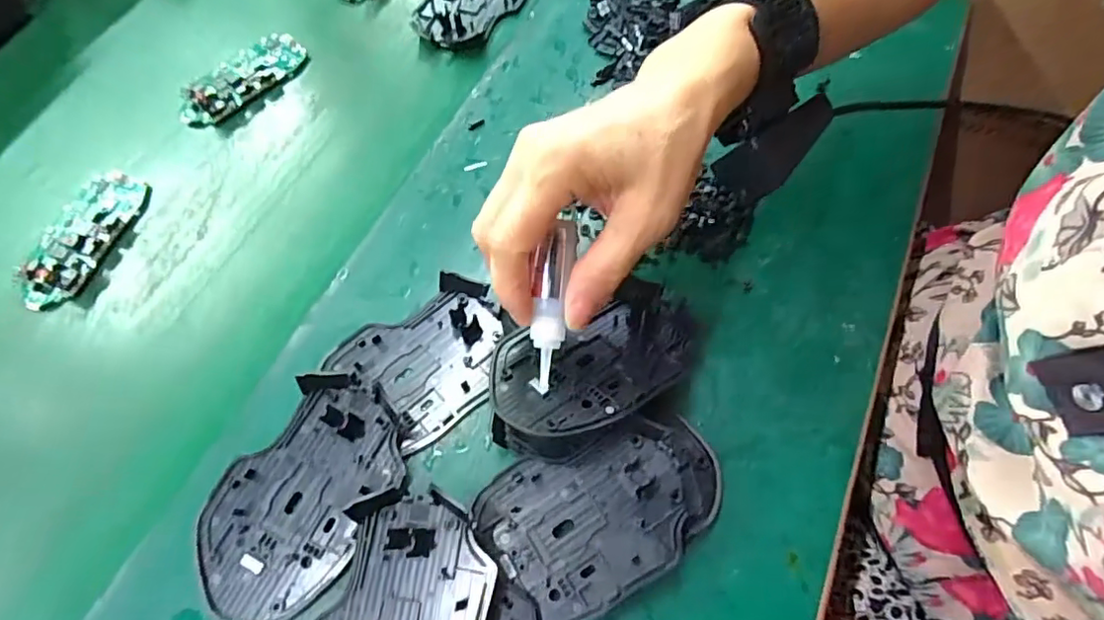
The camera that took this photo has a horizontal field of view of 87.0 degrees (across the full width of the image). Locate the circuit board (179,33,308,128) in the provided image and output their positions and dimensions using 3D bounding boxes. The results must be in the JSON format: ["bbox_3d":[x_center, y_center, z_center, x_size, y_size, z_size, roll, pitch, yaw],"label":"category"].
[{"bbox_3d":[-0.226,-0.168,0.426,0.044,0.011,0.098,37,72,16],"label":"circuit board"}]

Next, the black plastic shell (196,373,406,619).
[{"bbox_3d":[-0.118,0.086,0.274,0.070,0.016,0.110,32,71,14],"label":"black plastic shell"}]

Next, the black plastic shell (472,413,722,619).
[{"bbox_3d":[0.026,0.089,0.269,0.111,0.012,0.070,-29,68,-11],"label":"black plastic shell"}]

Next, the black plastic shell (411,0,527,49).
[{"bbox_3d":[-0.063,-0.248,0.462,0.075,0.010,0.114,21,68,10],"label":"black plastic shell"}]

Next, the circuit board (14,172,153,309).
[{"bbox_3d":[-0.295,-0.046,0.364,0.048,0.010,0.098,11,63,8],"label":"circuit board"}]

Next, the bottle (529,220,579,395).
[{"bbox_3d":[0.000,-0.001,0.270,0.016,0.013,0.079,9,100,7],"label":"bottle"}]

